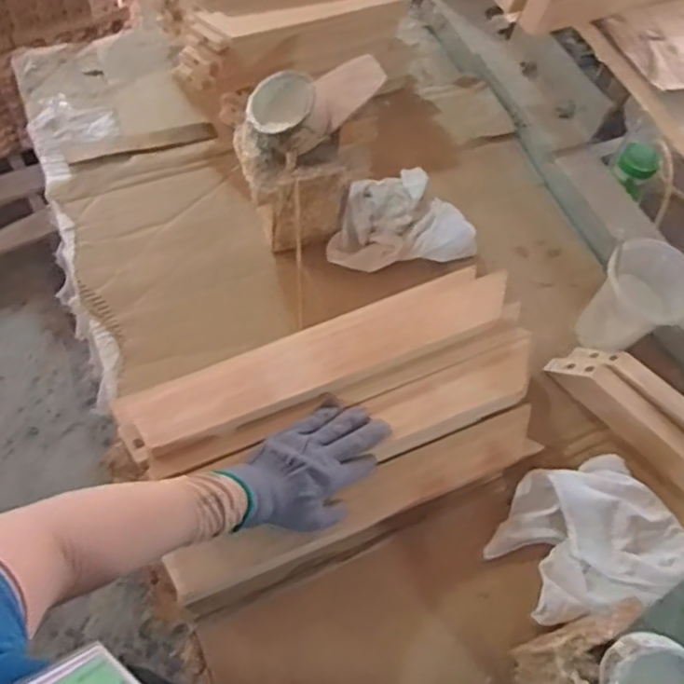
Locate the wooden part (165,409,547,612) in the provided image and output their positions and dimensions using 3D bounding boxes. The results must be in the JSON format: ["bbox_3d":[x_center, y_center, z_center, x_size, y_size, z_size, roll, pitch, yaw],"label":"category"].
[{"bbox_3d":[0.020,0.179,0.713,0.434,0.060,0.059,-20,63,-16],"label":"wooden part"}]

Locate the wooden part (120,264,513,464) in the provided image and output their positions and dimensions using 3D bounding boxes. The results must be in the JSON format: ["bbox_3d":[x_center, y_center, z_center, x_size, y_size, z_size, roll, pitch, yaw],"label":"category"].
[{"bbox_3d":[-0.014,0.015,0.678,0.421,0.024,0.073,-21,72,-17],"label":"wooden part"}]

